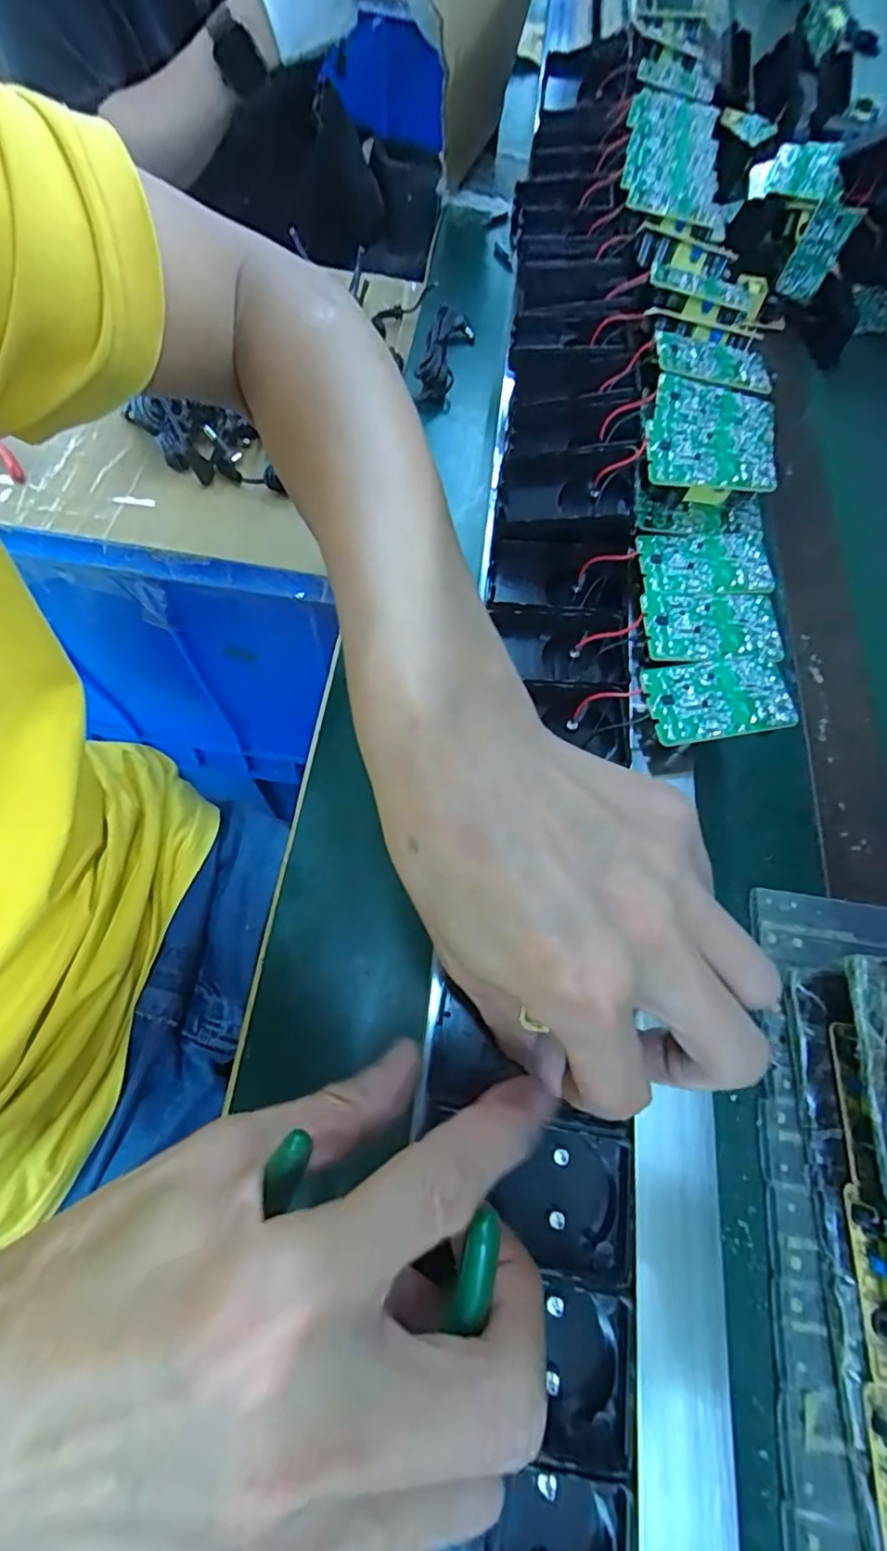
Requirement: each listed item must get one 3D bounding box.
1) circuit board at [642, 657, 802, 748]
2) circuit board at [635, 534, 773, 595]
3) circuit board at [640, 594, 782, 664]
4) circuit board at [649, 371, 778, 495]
[{"bbox_3d":[0.124,-0.035,0.264,0.064,0.006,0.036,-7,66,-7],"label":"circuit board"},{"bbox_3d":[0.130,-0.105,0.292,0.062,0.004,0.037,5,66,-2],"label":"circuit board"},{"bbox_3d":[0.126,-0.070,0.277,0.062,0.004,0.037,4,66,-2],"label":"circuit board"},{"bbox_3d":[0.135,-0.172,0.299,0.063,0.007,0.072,11,69,-2],"label":"circuit board"}]

